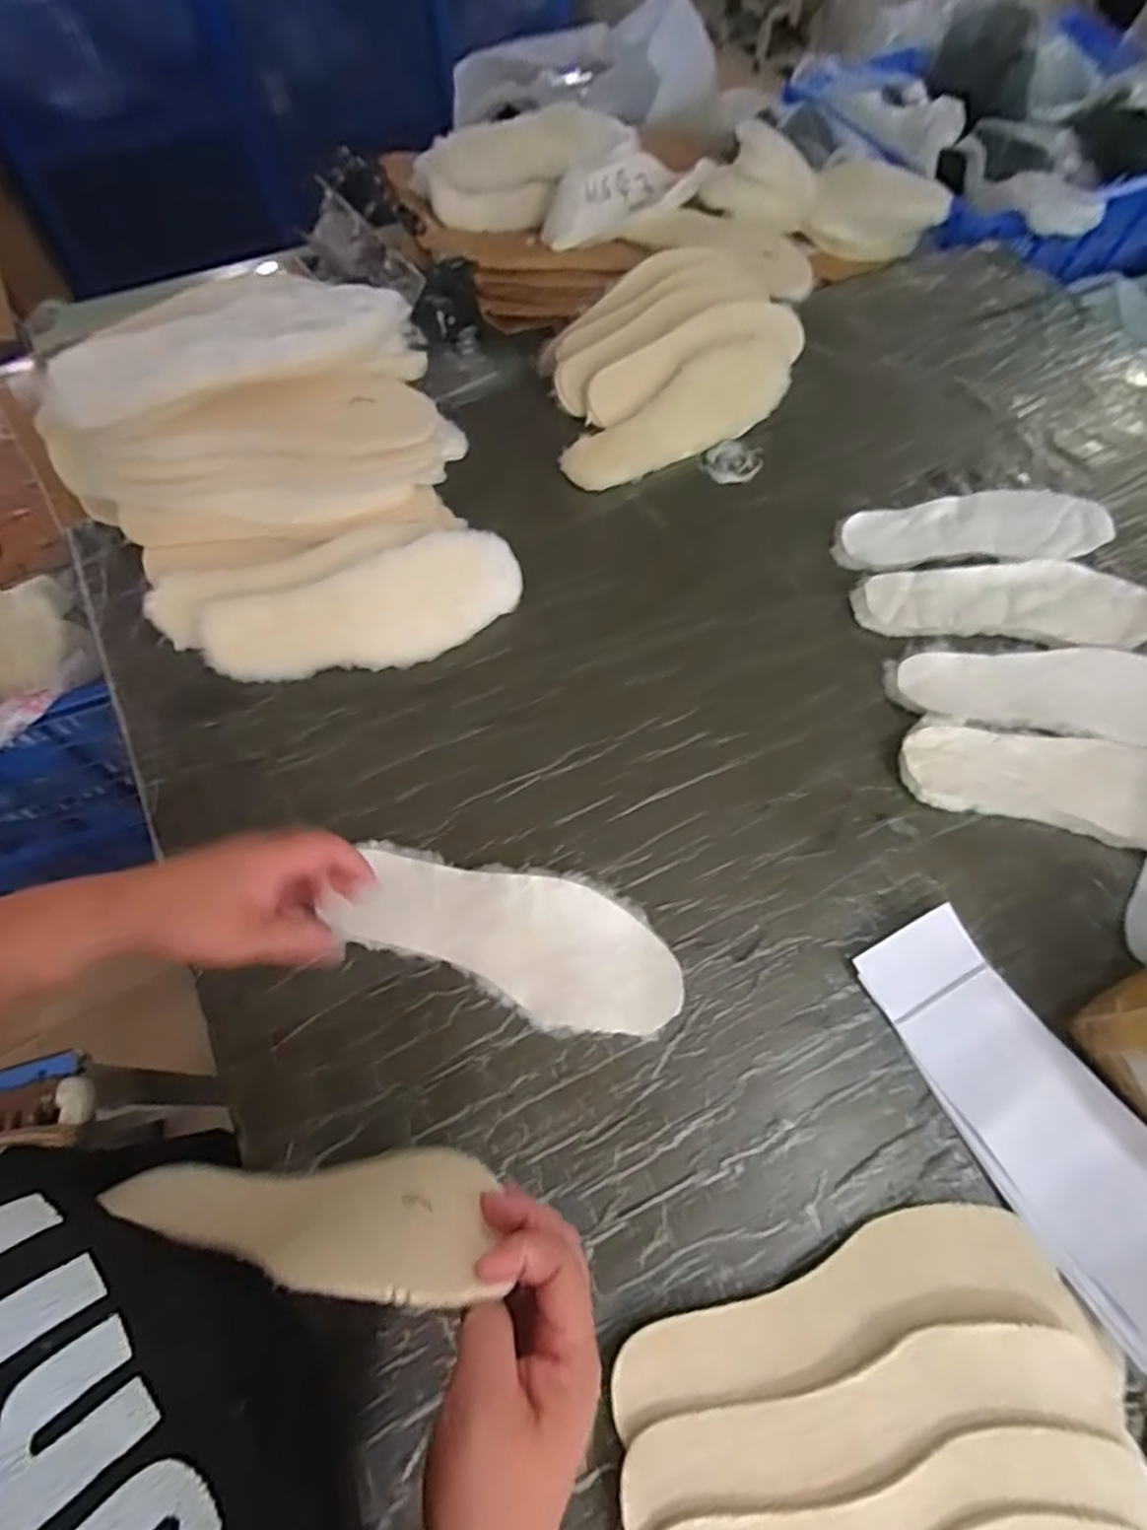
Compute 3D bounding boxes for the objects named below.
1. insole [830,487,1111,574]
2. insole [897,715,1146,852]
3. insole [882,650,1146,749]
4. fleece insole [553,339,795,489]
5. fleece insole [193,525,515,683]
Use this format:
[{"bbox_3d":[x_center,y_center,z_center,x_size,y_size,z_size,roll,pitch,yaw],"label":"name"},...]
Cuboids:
[{"bbox_3d":[0.400,-0.240,0.700,0.270,0.018,0.090,-4,65,-2],"label":"insole"},{"bbox_3d":[0.413,0.009,0.567,0.265,0.046,0.093,14,66,6],"label":"insole"},{"bbox_3d":[0.420,-0.065,0.612,0.267,0.023,0.092,9,65,4],"label":"insole"},{"bbox_3d":[0.117,-0.387,0.760,0.290,0.009,0.098,-31,85,-10],"label":"fleece insole"},{"bbox_3d":[-0.186,-0.136,0.619,0.276,0.034,0.100,-13,100,-6],"label":"fleece insole"}]

